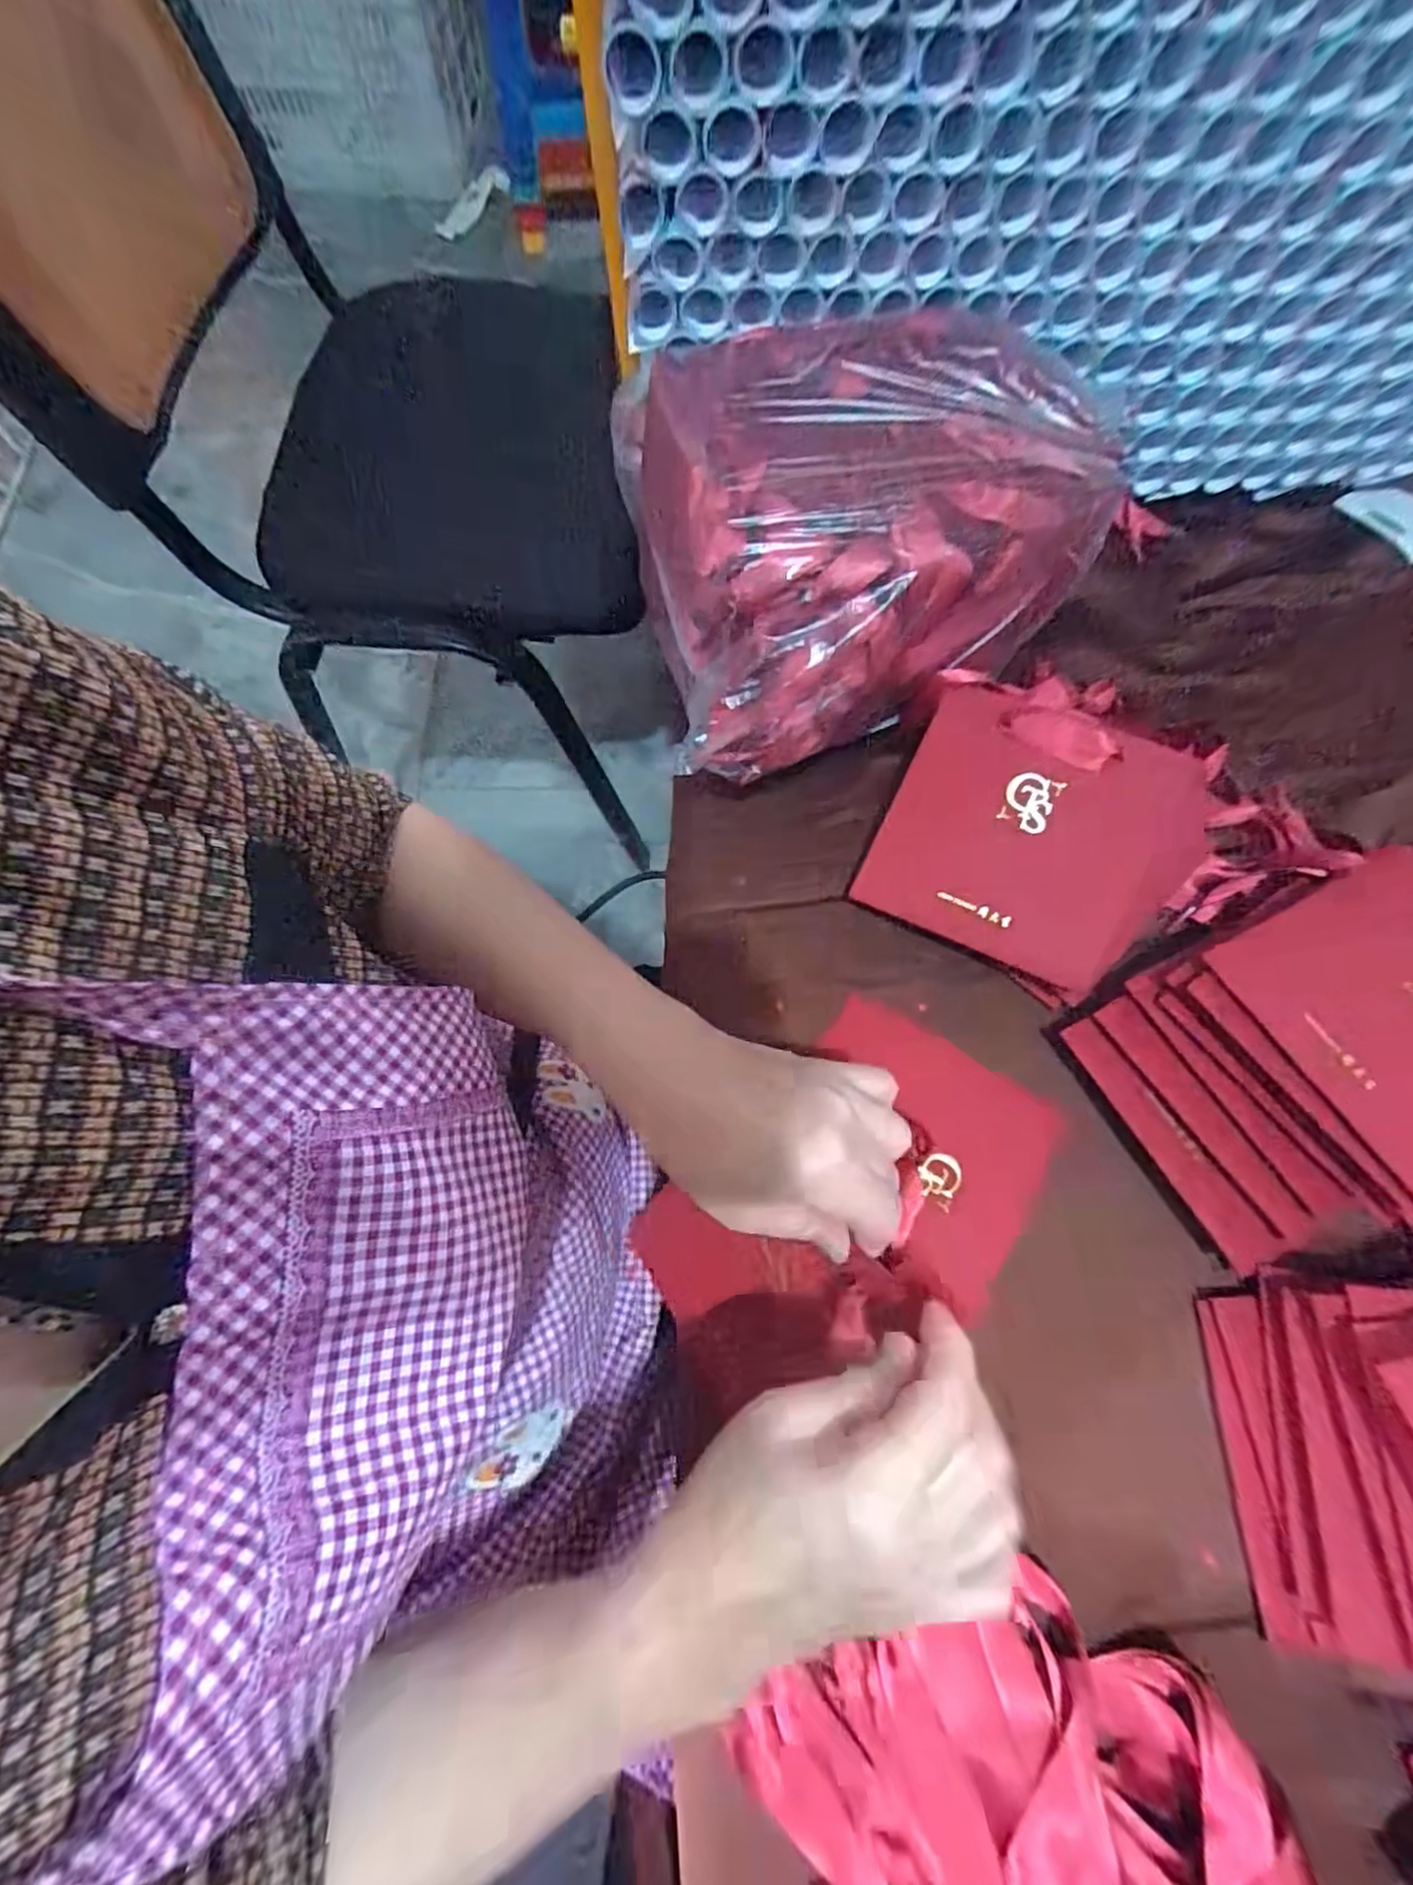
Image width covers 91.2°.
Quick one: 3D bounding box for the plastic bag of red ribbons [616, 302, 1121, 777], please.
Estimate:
[{"bbox_3d":[0.086,-0.262,0.421,0.251,0.113,0.271,-10,71,-4],"label":"plastic bag of red ribbons"}]

